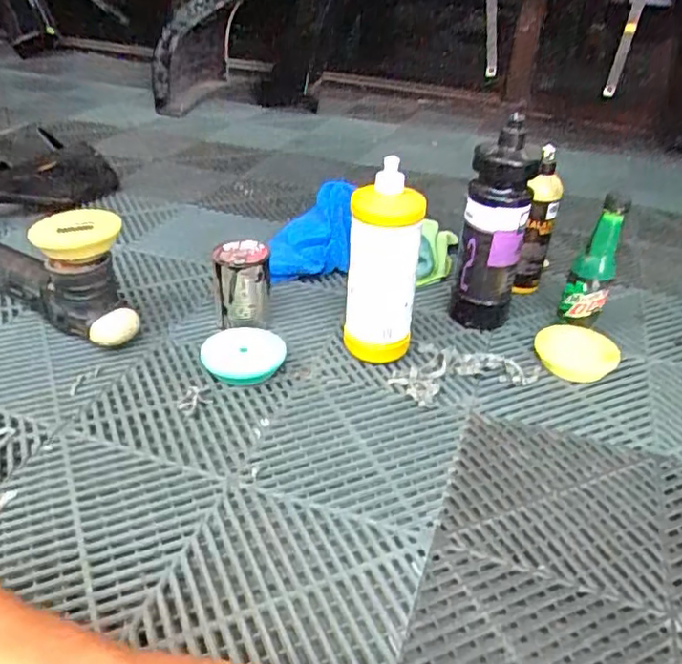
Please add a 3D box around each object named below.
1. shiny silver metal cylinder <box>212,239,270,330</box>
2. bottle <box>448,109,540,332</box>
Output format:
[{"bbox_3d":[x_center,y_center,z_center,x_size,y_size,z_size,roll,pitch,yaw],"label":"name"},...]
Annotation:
[{"bbox_3d":[-0.130,-0.059,0.851,0.070,0.104,0.071,-3,33,-10],"label":"shiny silver metal cylinder"},{"bbox_3d":[0.197,-0.130,0.841,0.079,0.259,0.072,8,33,8],"label":"bottle"}]

